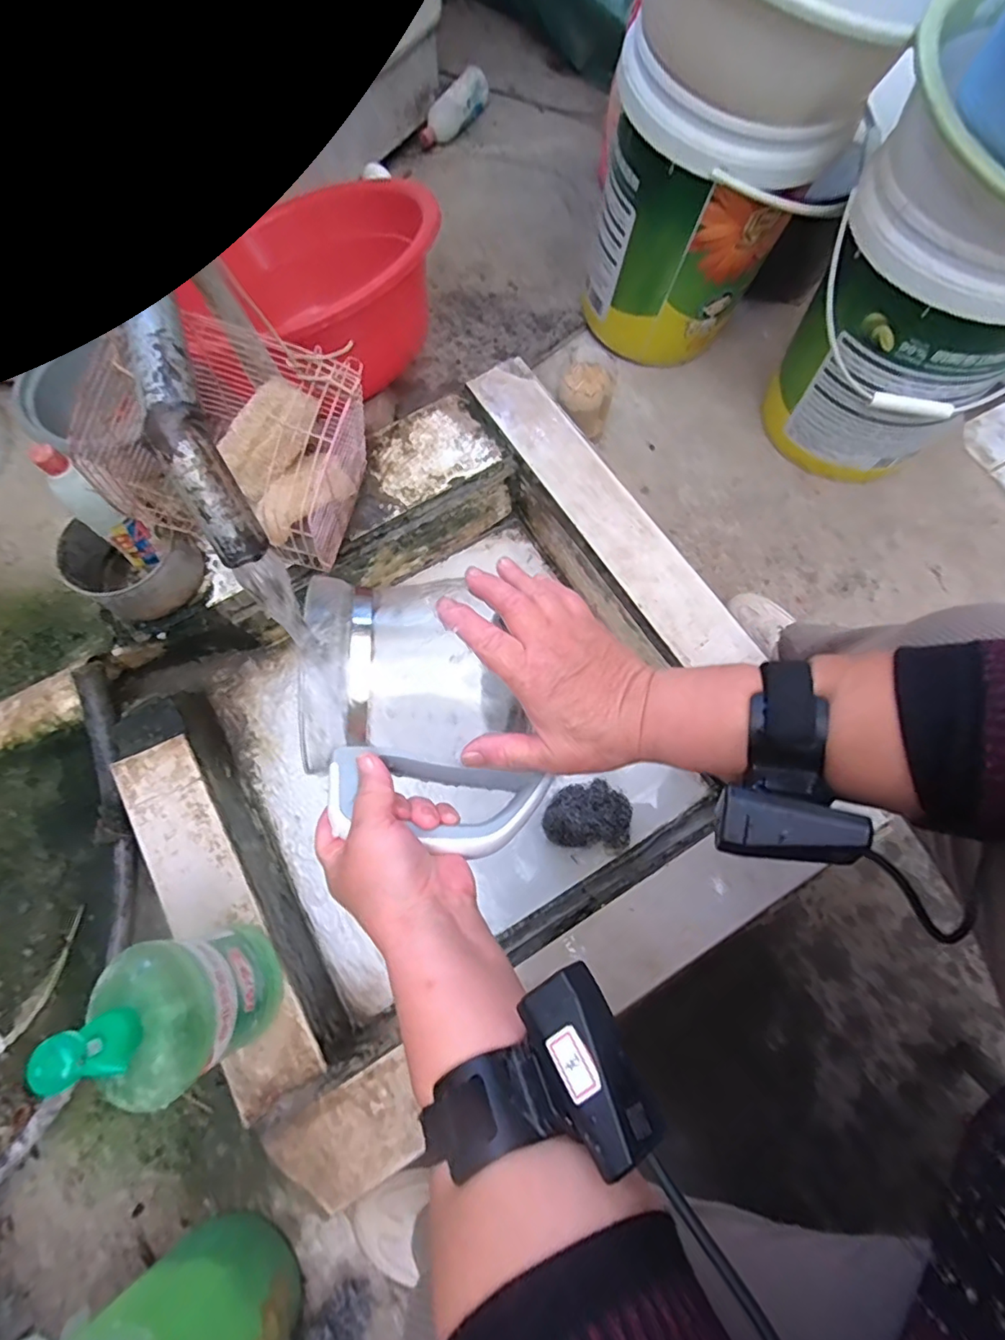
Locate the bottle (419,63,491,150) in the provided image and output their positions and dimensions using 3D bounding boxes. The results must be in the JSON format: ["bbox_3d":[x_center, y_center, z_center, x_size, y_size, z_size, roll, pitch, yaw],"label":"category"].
[{"bbox_3d":[-0.099,-1.201,1.173,0.054,0.060,0.202,35,75,10],"label":"bottle"}]

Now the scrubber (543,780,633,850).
[{"bbox_3d":[0.112,0.185,0.704,0.110,0.069,0.080,7,72,2],"label":"scrubber"}]

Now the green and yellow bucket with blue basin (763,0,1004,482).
[{"bbox_3d":[0.574,-0.505,0.715,0.338,0.537,0.309,0,72,-1],"label":"green and yellow bucket with blue basin"}]

